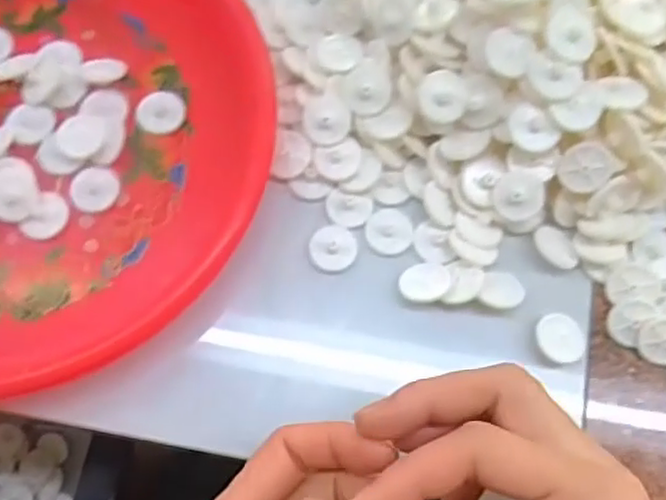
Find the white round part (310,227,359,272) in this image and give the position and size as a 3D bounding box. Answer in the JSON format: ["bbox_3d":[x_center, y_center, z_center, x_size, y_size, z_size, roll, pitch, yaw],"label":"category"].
[{"bbox_3d":[0.000,-0.001,0.301,0.020,0.004,0.020,0,72,-1],"label":"white round part"}]

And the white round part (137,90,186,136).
[{"bbox_3d":[-0.080,-0.065,0.314,0.022,0.004,0.021,0,72,-1],"label":"white round part"}]

